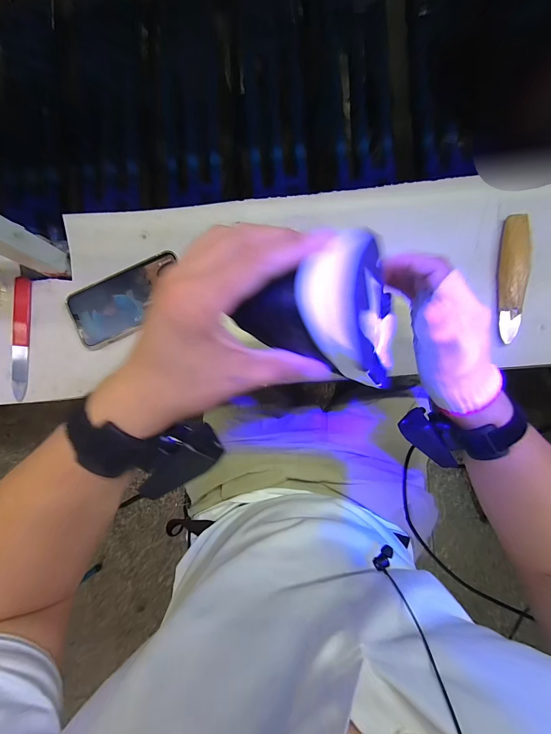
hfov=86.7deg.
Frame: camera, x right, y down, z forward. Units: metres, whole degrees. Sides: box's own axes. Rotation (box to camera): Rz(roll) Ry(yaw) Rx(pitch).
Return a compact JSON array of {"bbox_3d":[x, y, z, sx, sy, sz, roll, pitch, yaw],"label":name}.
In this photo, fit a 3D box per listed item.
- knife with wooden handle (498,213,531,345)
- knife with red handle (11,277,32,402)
[{"bbox_3d":[0.304,-0.116,0.374,0.023,0.028,0.162,7,87,2],"label":"knife with wooden handle"},{"bbox_3d":[-0.350,-0.040,0.402,0.025,0.005,0.166,0,87,2],"label":"knife with red handle"}]

